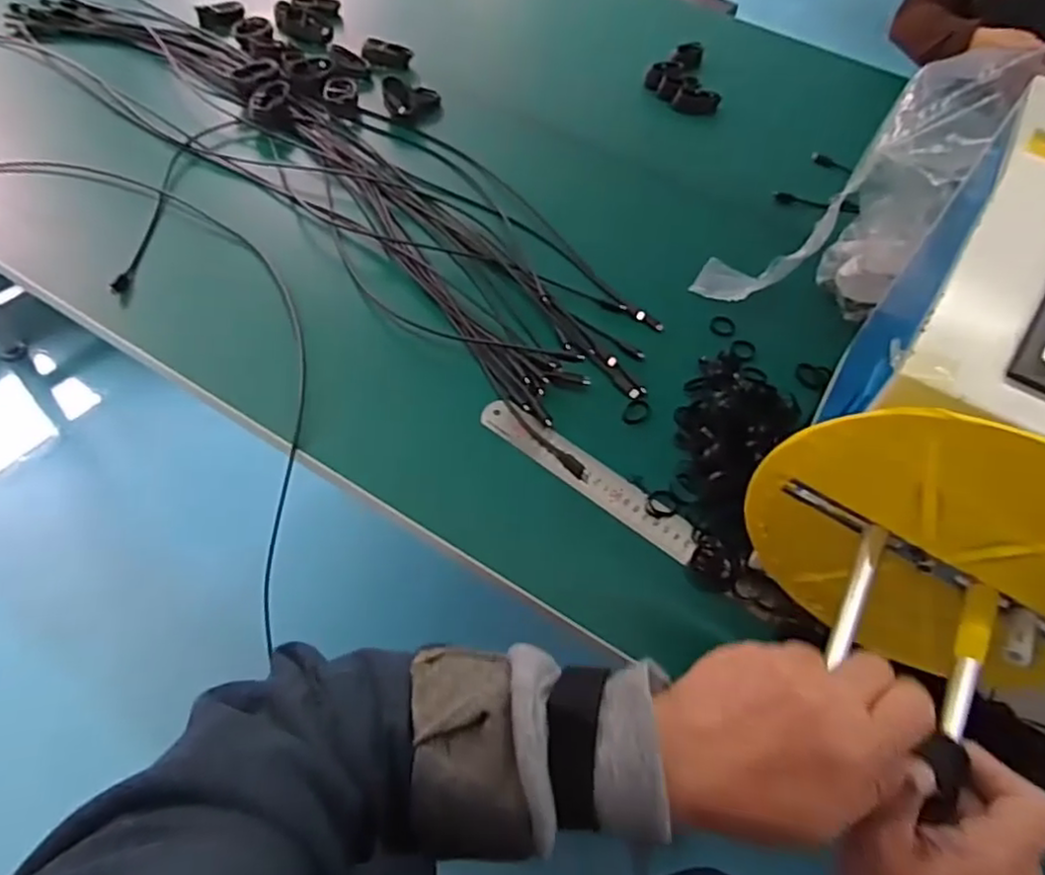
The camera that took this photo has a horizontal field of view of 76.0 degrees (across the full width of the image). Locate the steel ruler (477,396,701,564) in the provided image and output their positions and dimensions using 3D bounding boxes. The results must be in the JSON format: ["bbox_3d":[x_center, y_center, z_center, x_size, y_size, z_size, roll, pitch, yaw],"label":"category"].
[{"bbox_3d":[0.055,0.029,0.570,0.214,0.009,0.033,35,64,18],"label":"steel ruler"}]

